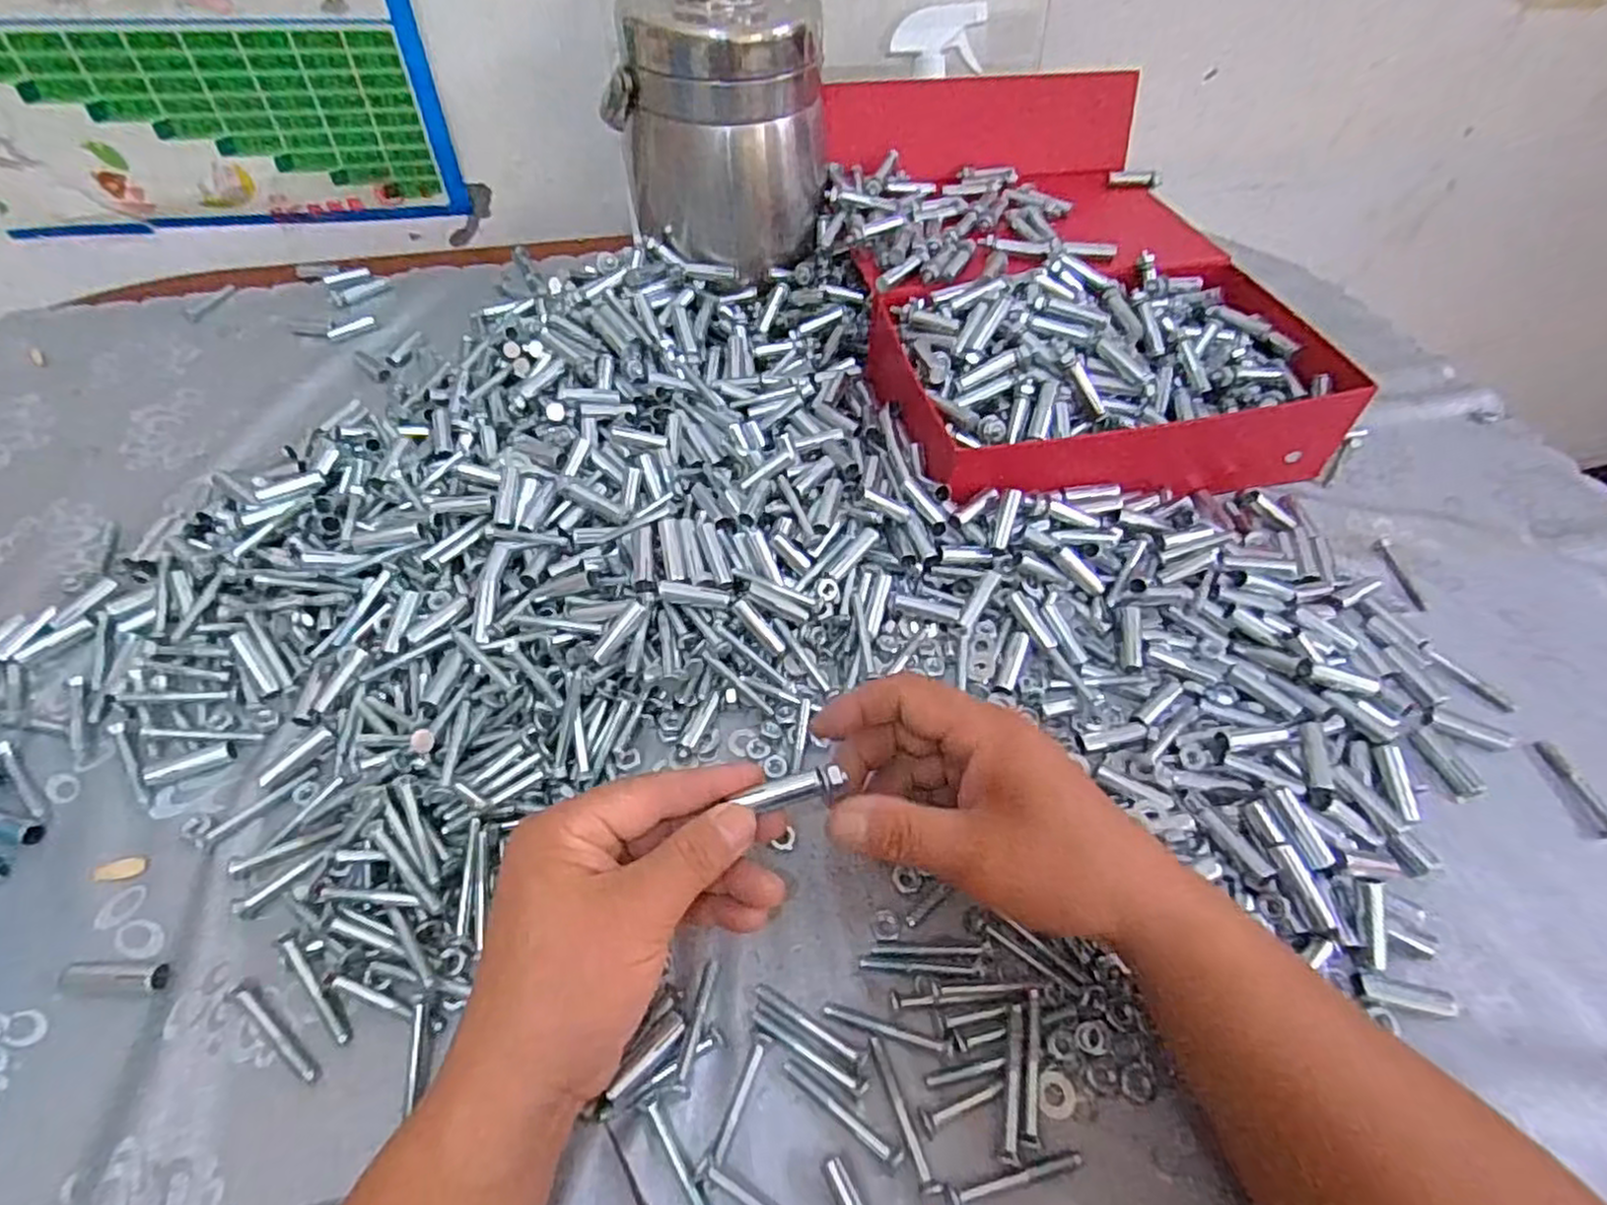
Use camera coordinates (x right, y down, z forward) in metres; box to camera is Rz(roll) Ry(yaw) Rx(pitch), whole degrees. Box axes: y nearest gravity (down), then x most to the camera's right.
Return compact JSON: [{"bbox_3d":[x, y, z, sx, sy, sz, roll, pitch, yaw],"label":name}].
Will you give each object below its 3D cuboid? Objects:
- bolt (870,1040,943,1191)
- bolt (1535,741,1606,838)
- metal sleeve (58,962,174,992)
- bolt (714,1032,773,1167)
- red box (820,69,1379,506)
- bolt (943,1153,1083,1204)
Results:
[{"bbox_3d":[0.039,0.206,0.297,0.008,0.006,0.055,-18,54,-14],"label":"bolt"},{"bbox_3d":[0.415,0.099,0.395,0.012,0.007,0.052,-10,53,-9],"label":"bolt"},{"bbox_3d":[-0.302,0.163,0.322,0.050,0.007,0.011,3,52,1],"label":"metal sleeve"},{"bbox_3d":[-0.025,0.201,0.300,0.007,0.004,0.047,19,54,13],"label":"bolt"},{"bbox_3d":[0.197,-0.271,0.584,0.311,0.107,0.427,-6,52,-6],"label":"red box"},{"bbox_3d":[0.082,0.224,0.284,0.057,0.007,0.009,-9,53,-8],"label":"bolt"}]

